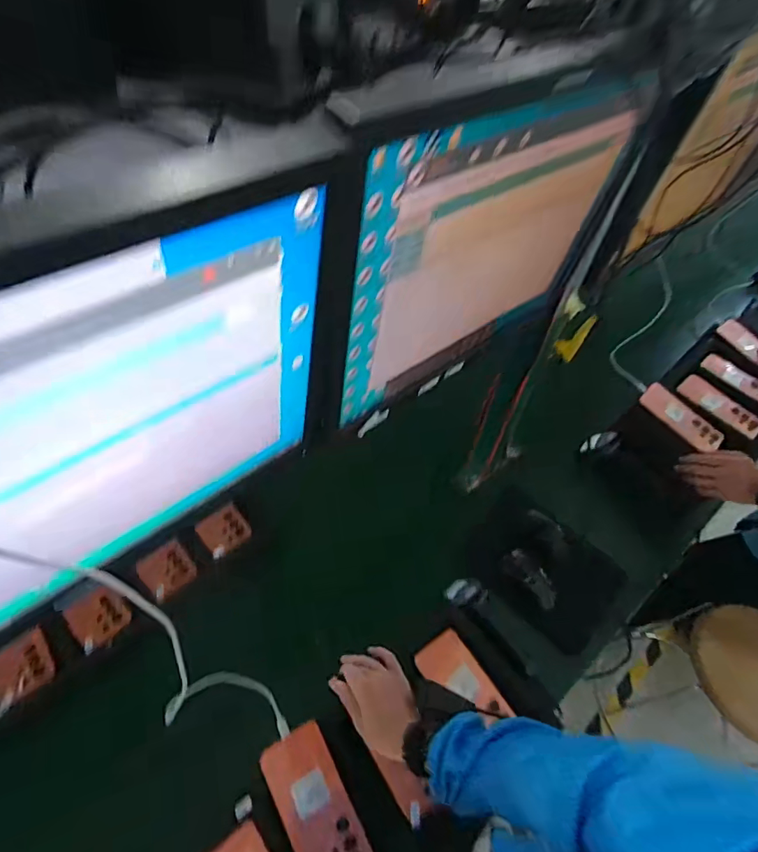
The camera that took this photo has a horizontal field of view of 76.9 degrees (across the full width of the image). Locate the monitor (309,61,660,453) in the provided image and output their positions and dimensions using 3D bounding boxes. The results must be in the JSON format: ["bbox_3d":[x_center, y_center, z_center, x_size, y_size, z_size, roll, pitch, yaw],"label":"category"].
[{"bbox_3d":[0.108,-0.152,0.438,0.389,0.307,0.045,-31,61,-25],"label":"monitor"}]

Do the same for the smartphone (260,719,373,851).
[{"bbox_3d":[-0.073,0.458,0.571,0.077,0.008,0.168,-24,67,-18],"label":"smartphone"}]

